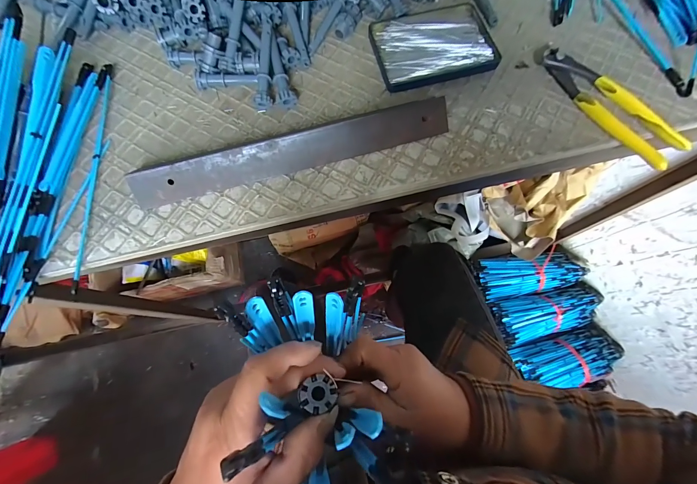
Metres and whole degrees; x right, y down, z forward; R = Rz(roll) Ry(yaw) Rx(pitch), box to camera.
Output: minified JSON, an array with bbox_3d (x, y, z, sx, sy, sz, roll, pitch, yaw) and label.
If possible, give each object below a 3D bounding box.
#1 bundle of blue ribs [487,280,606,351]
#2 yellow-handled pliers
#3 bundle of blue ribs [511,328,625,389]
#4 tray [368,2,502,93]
[{"bbox_3d":[0.559,0.196,0.841,0.315,0.102,0.116,-11,74,-3],"label":"bundle of blue ribs"},{"bbox_3d":[0.265,-0.149,0.320,0.044,0.019,0.175,-33,76,-9],"label":"yellow-handled pliers"},{"bbox_3d":[0.574,0.309,0.804,0.312,0.086,0.119,-5,74,-17],"label":"bundle of blue ribs"},{"bbox_3d":[0.096,-0.228,0.350,0.129,0.008,0.101,-15,74,-4],"label":"tray"}]

